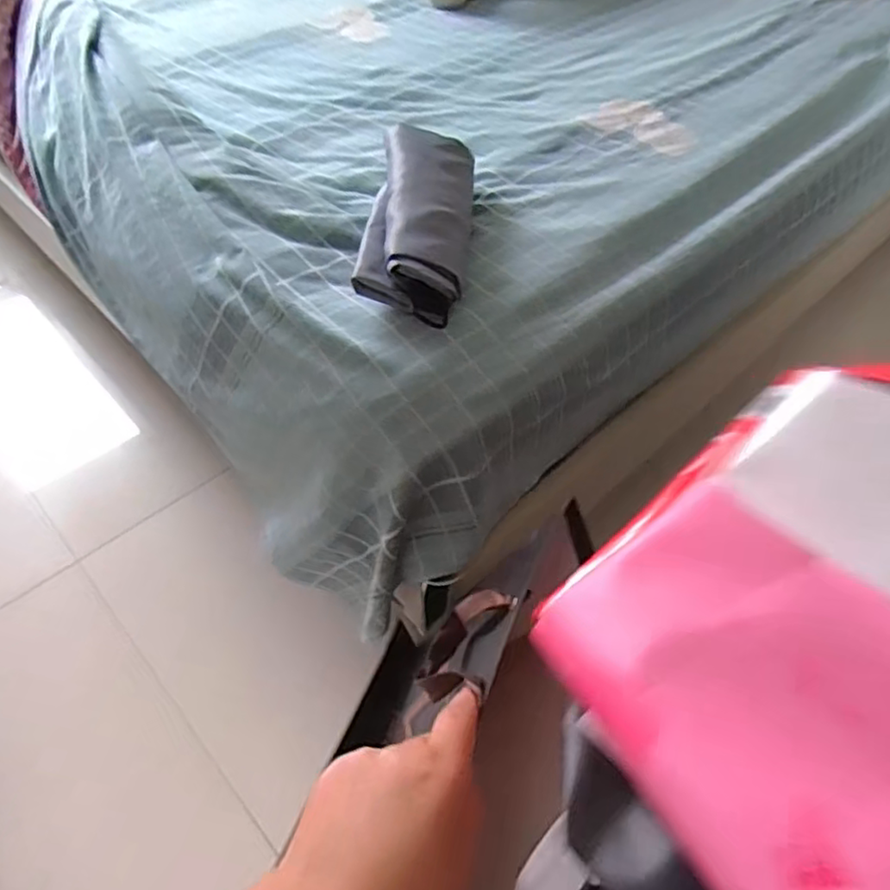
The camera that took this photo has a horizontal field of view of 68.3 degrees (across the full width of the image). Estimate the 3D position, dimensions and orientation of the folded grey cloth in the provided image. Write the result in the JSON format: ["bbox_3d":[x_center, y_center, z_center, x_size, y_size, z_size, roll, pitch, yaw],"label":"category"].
[{"bbox_3d":[-0.027,-0.219,0.655,0.101,0.070,0.271,4,50,2],"label":"folded grey cloth"}]

